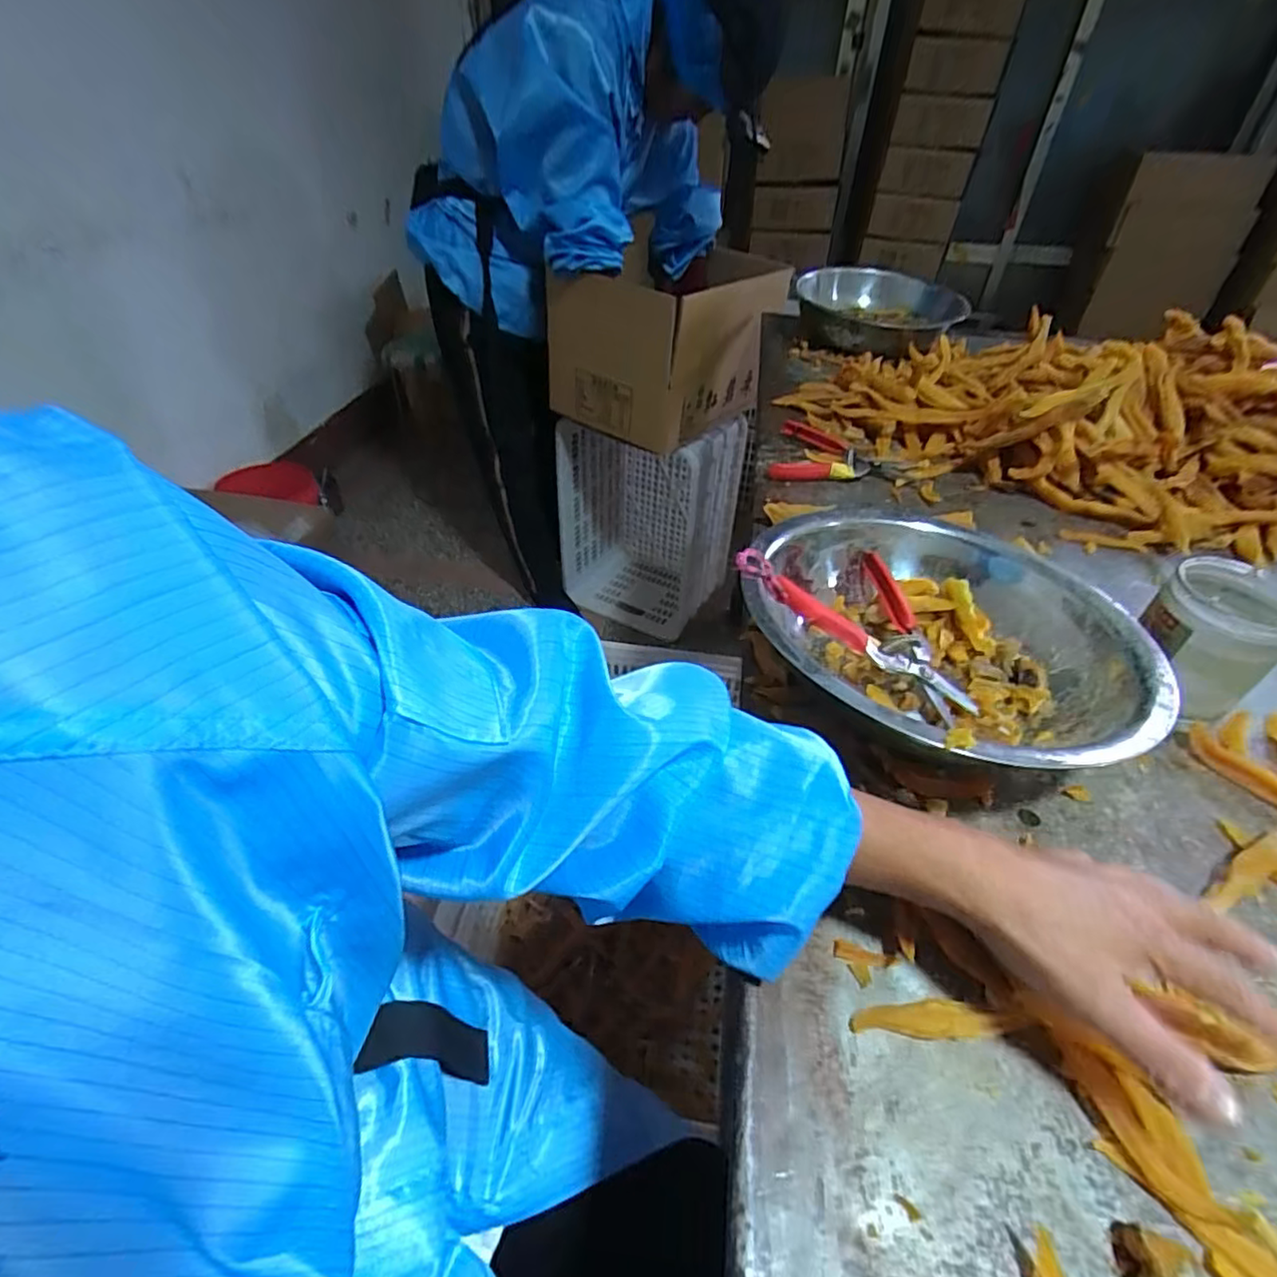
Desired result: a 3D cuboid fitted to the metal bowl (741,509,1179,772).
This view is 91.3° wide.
[{"bbox_3d":[0.209,0.005,0.452,0.264,0.084,0.257,1,42,-1],"label":"metal bowl"}]

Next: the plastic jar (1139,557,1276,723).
[{"bbox_3d":[0.423,0.002,0.467,0.087,0.089,0.086,1,42,-1],"label":"plastic jar"}]

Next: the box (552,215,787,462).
[{"bbox_3d":[0.052,-0.598,1.276,0.358,0.285,0.370,33,50,30],"label":"box"}]

